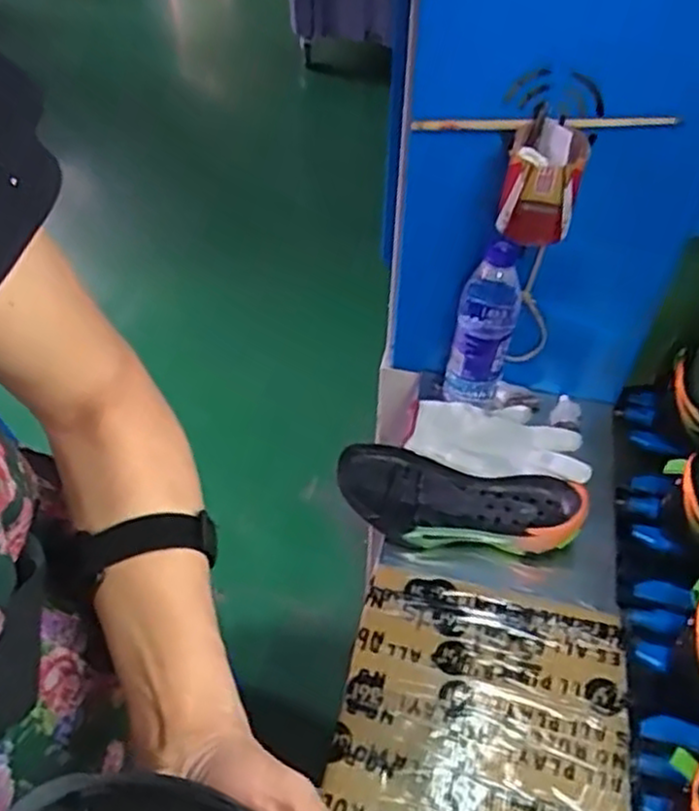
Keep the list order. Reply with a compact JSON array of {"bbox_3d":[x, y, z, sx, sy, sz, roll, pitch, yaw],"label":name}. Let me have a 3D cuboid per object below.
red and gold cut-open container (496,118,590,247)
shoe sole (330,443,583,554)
[{"bbox_3d":[0.170,-0.198,0.644,0.062,0.091,0.065,13,48,9],"label":"red and gold cut-open container"},{"bbox_3d":[0.109,0.102,0.748,0.248,0.050,0.099,14,49,10],"label":"shoe sole"}]

